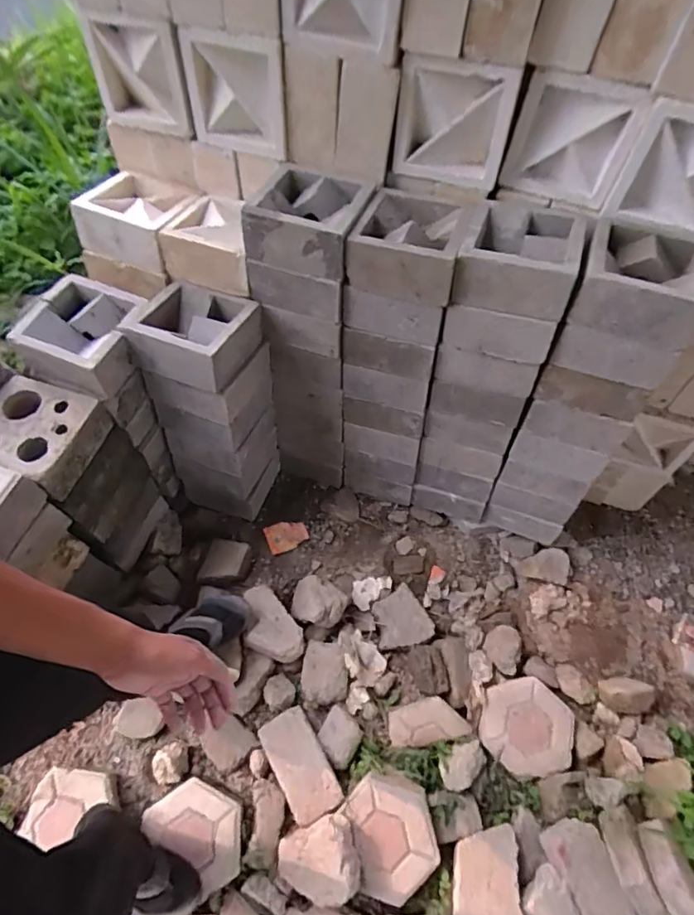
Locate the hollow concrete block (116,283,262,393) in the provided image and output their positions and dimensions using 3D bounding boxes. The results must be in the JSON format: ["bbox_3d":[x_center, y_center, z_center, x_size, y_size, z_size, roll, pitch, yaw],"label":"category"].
[{"bbox_3d":[-0.312,-0.251,1.065,0.215,0.102,0.182,16,57,8],"label":"hollow concrete block"}]

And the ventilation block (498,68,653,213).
[{"bbox_3d":[0.423,-0.608,0.984,0.206,0.195,0.141,16,57,8],"label":"ventilation block"}]

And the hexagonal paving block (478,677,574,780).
[{"bbox_3d":[0.417,0.616,1.199,0.212,0.051,0.196,-10,55,-10],"label":"hexagonal paving block"}]

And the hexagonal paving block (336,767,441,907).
[{"bbox_3d":[0.091,0.772,1.081,0.173,0.068,0.212,-15,56,-13],"label":"hexagonal paving block"}]

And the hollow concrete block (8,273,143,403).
[{"bbox_3d":[-0.534,-0.245,1.071,0.225,0.122,0.195,18,57,9],"label":"hollow concrete block"}]

